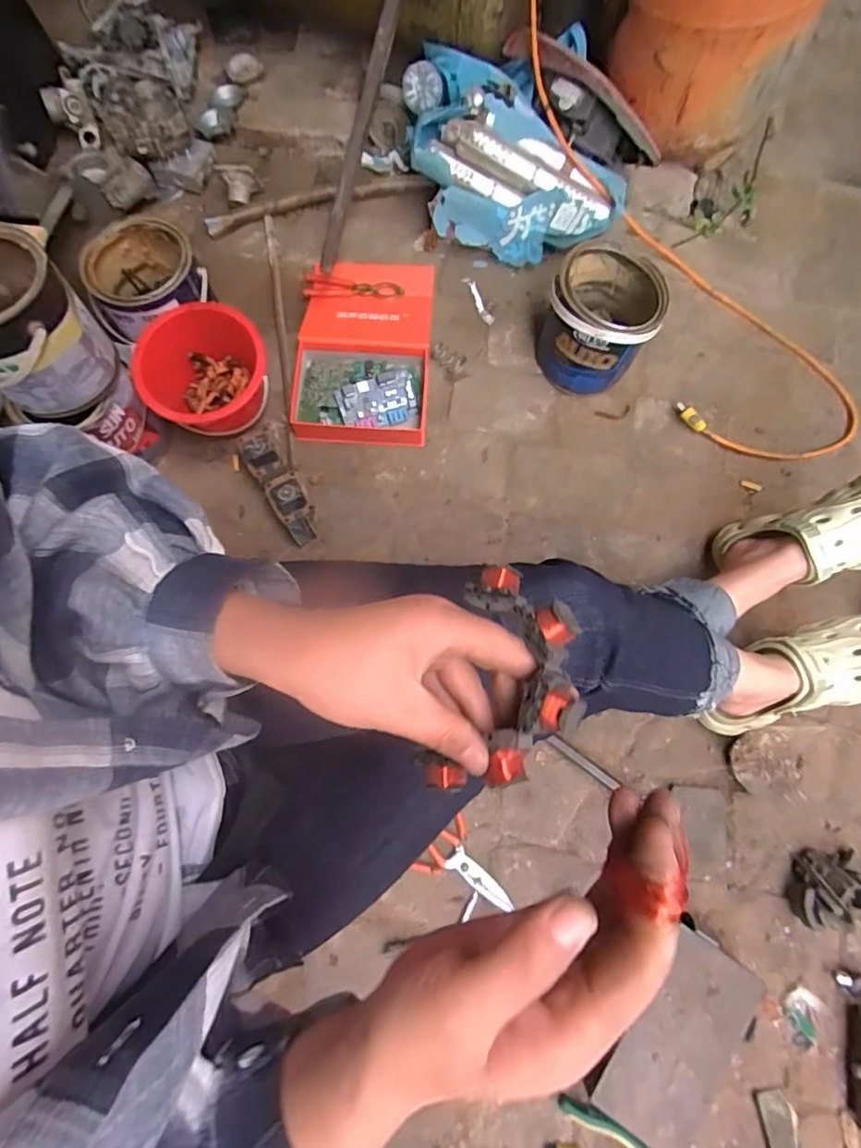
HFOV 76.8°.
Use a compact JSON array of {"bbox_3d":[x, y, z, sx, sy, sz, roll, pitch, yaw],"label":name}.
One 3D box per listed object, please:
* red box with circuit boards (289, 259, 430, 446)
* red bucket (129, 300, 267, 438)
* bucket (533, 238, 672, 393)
[{"bbox_3d":[-0.110,-0.374,0.909,0.216,0.050,0.343,4,77,1],"label":"red box with circuit boards"},{"bbox_3d":[-0.343,-0.298,0.828,0.185,0.119,0.170,0,77,0],"label":"red bucket"},{"bbox_3d":[0.253,-0.382,0.825,0.154,0.166,0.157,0,77,0],"label":"bucket"}]

